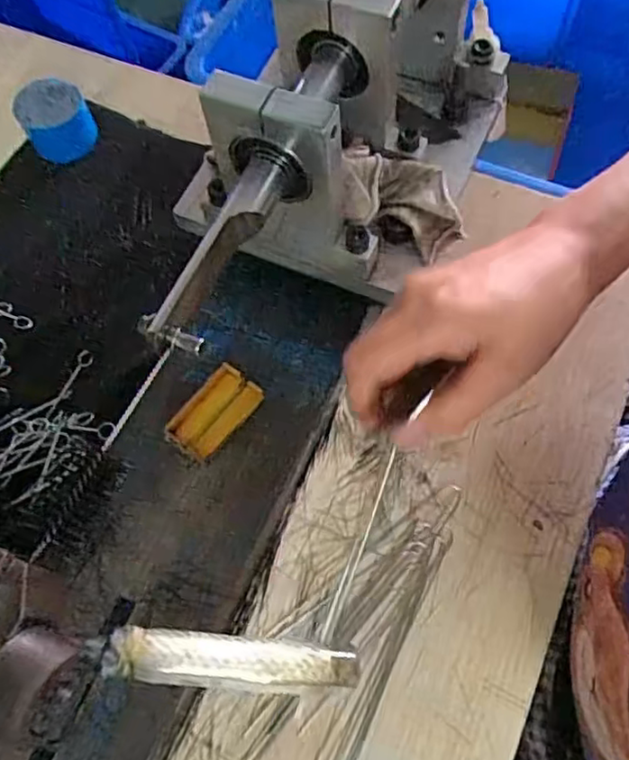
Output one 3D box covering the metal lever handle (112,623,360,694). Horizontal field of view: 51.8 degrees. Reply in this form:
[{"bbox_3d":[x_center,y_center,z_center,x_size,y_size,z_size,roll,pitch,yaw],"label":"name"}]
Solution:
[{"bbox_3d":[-0.028,0.103,0.237,0.088,0.007,0.018,10,66,-12],"label":"metal lever handle"}]

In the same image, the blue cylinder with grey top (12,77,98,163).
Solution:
[{"bbox_3d":[-0.187,-0.189,0.473,0.049,0.043,0.046,-26,68,-7],"label":"blue cylinder with grey top"}]

